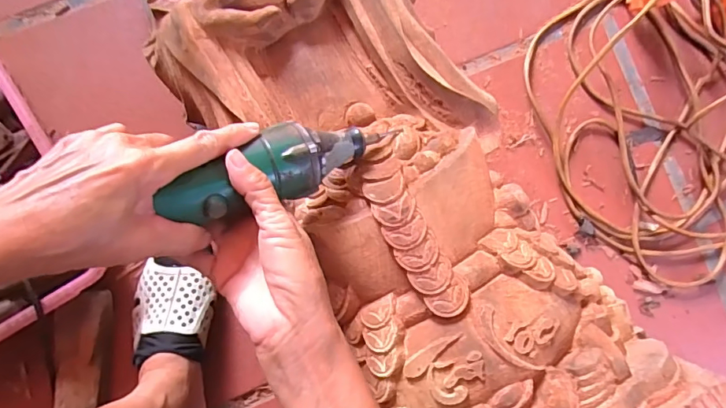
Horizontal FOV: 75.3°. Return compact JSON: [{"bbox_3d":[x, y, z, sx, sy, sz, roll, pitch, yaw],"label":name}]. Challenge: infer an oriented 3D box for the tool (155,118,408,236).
[{"bbox_3d":[-0.057,-0.031,0.355,0.187,0.052,0.052,-24,93,-26],"label":"tool"}]

